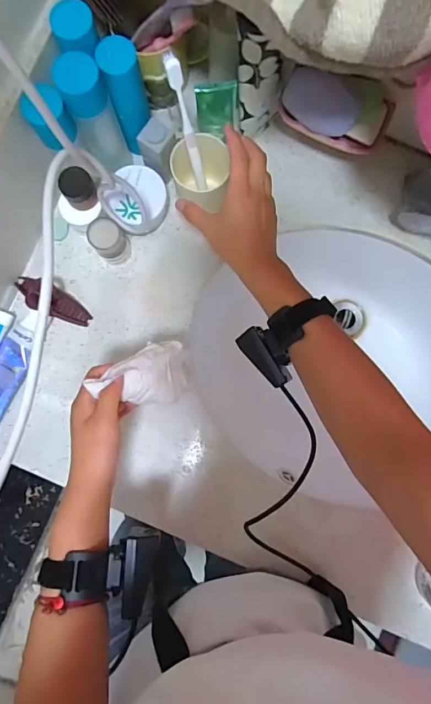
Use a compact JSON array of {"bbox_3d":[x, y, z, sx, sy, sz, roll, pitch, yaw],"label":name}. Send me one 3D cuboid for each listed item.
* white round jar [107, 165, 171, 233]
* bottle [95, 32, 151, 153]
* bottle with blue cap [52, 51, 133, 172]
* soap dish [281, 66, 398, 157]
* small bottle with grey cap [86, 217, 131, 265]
[{"bbox_3d":[-0.092,-0.185,0.518,0.066,0.058,0.068,0,87,-2],"label":"white round jar"},{"bbox_3d":[-0.096,-0.282,0.464,0.039,0.122,0.044,-18,87,-3],"label":"bottle"},{"bbox_3d":[-0.126,-0.242,0.450,0.048,0.153,0.046,0,87,-2],"label":"bottle with blue cap"},{"bbox_3d":[0.140,-0.270,0.467,0.128,0.056,0.060,3,87,-2],"label":"soap dish"},{"bbox_3d":[-0.127,-0.134,0.508,0.041,0.068,0.042,0,87,-2],"label":"small bottle with grey cap"}]

